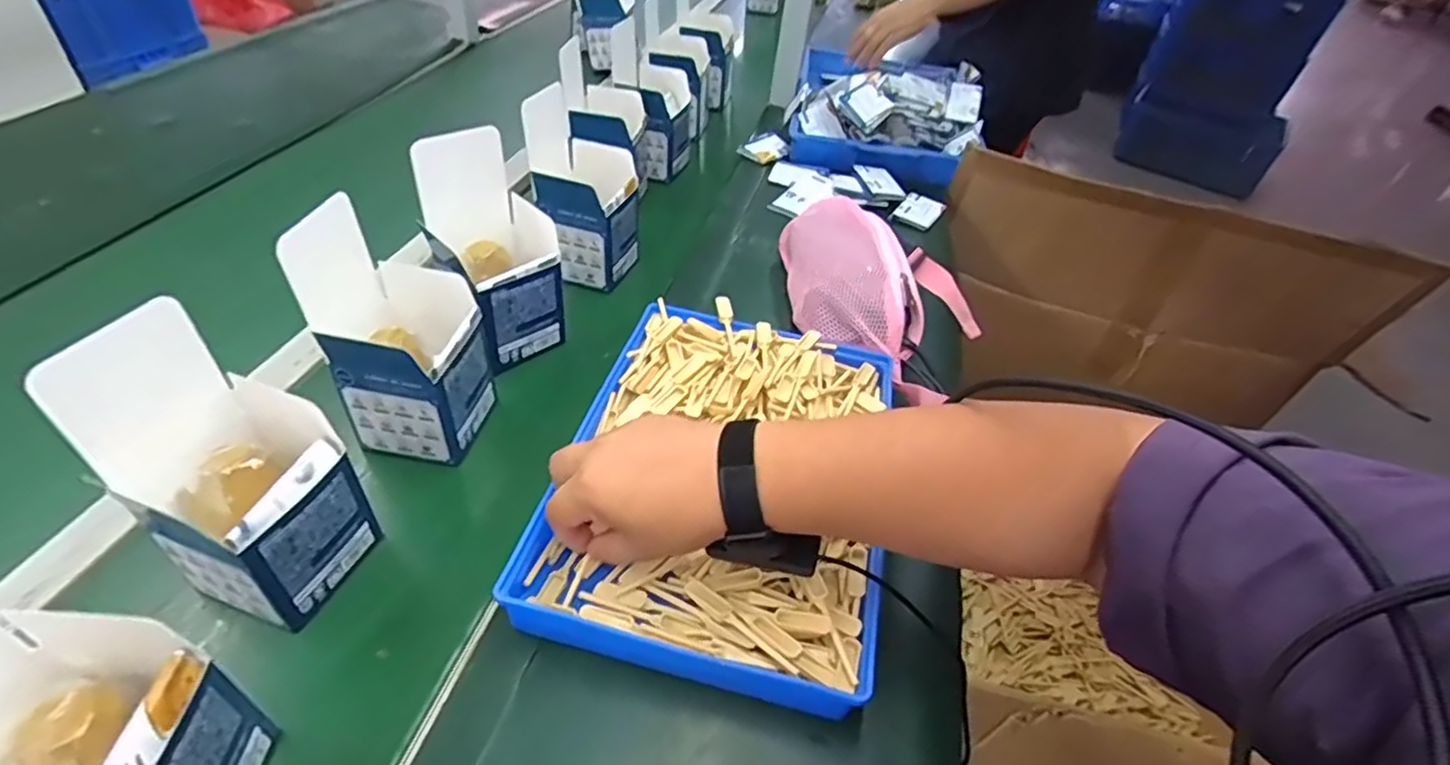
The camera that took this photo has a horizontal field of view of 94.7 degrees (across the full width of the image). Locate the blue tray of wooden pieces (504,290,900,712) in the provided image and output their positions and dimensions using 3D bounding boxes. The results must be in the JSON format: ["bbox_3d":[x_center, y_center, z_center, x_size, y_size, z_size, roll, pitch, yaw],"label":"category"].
[{"bbox_3d":[0.005,0.063,0.509,0.231,0.041,0.316,14,43,7],"label":"blue tray of wooden pieces"}]

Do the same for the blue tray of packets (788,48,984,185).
[{"bbox_3d":[0.253,-0.449,1.065,0.275,0.089,0.414,11,42,3],"label":"blue tray of packets"}]

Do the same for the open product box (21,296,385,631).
[{"bbox_3d":[-0.296,0.054,0.405,0.098,0.180,0.092,20,44,13],"label":"open product box"}]

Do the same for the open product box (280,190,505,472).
[{"bbox_3d":[-0.246,-0.037,0.512,0.097,0.171,0.096,10,42,2],"label":"open product box"}]

